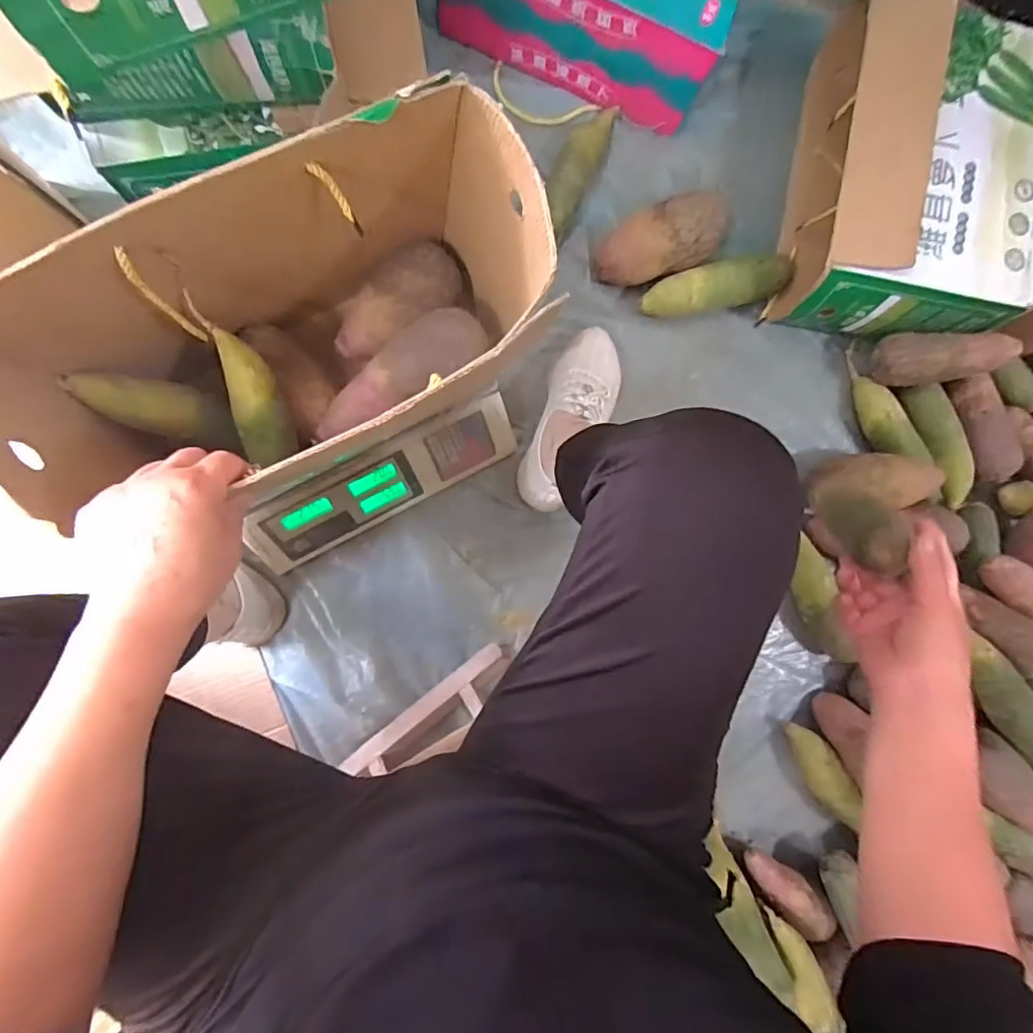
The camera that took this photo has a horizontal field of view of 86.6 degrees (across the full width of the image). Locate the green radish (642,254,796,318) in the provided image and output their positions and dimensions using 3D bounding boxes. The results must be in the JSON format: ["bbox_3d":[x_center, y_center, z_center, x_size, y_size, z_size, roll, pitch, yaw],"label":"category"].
[{"bbox_3d":[0.273,-0.305,0.725,0.225,0.065,0.056,-15,92,-7],"label":"green radish"}]

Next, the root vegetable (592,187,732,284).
[{"bbox_3d":[0.183,-0.347,0.698,0.161,0.078,0.079,-22,93,-7],"label":"root vegetable"}]

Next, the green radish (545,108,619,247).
[{"bbox_3d":[0.079,-0.448,0.699,0.052,0.047,0.189,23,87,-7],"label":"green radish"}]

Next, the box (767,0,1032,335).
[{"bbox_3d":[0.508,-0.432,0.706,0.247,0.146,0.373,10,89,-7],"label":"box"}]

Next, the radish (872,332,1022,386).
[{"bbox_3d":[0.563,-0.210,0.714,0.163,0.052,0.068,-3,91,8],"label":"radish"}]

